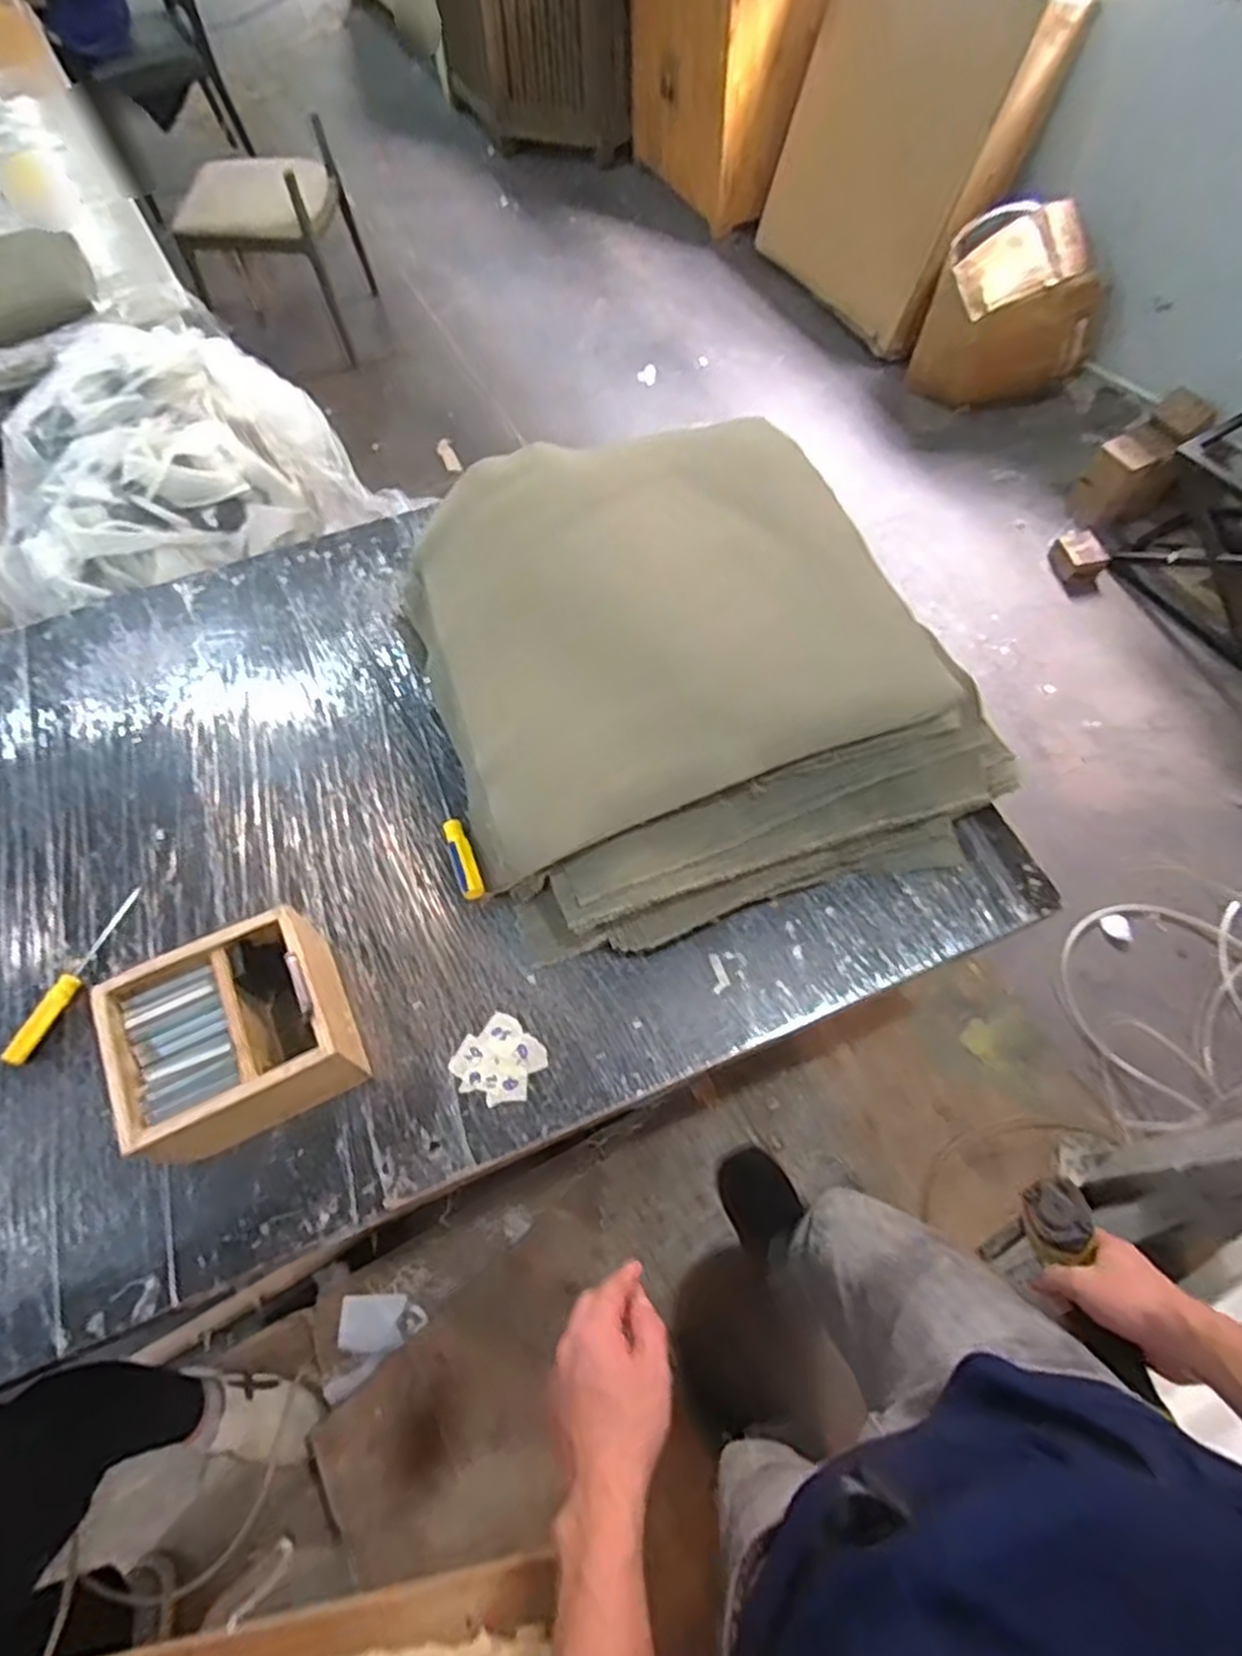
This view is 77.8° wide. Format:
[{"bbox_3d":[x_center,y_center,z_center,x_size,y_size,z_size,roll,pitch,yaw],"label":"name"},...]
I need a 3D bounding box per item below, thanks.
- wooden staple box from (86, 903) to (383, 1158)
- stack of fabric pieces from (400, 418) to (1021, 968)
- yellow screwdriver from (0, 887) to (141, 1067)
[{"bbox_3d":[-0.430,0.226,0.854,0.234,0.135,0.192,-25,64,-11],"label":"wooden staple box"},{"bbox_3d":[0.087,-0.221,1.033,0.654,0.226,0.629,-18,63,-8],"label":"stack of fabric pieces"},{"bbox_3d":[-0.667,0.178,0.945,0.028,0.022,0.231,19,64,11],"label":"yellow screwdriver"}]

